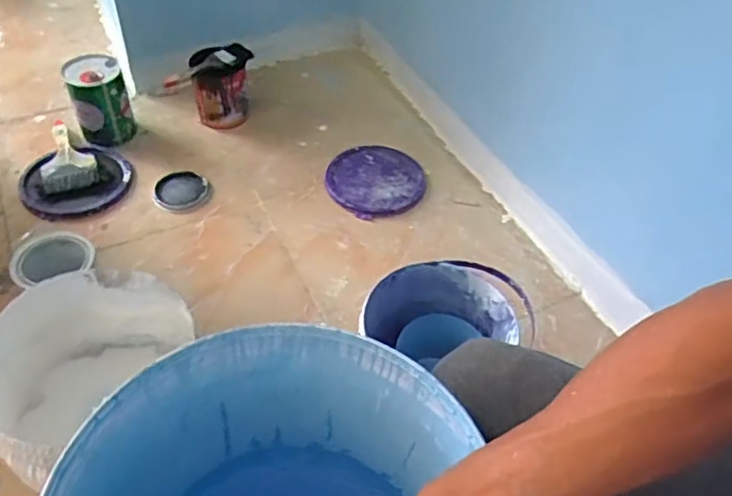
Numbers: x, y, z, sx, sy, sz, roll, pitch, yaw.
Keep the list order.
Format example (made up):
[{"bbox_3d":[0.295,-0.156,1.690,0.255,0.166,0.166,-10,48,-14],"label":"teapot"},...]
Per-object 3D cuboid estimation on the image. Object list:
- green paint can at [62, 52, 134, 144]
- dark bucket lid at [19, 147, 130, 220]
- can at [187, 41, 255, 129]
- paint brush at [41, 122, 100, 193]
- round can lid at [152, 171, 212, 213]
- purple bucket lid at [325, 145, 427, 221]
[{"bbox_3d":[-0.483,-0.268,1.117,0.096,0.130,0.100,-20,54,-21],"label":"green paint can"},{"bbox_3d":[-0.505,-0.117,1.071,0.180,0.028,0.175,3,49,-3],"label":"dark bucket lid"},{"bbox_3d":[-0.274,-0.306,1.173,0.107,0.129,0.090,-2,49,-7],"label":"can"},{"bbox_3d":[-0.535,-0.164,1.093,0.089,0.025,0.196,-17,53,-19],"label":"paint brush"},{"bbox_3d":[-0.324,-0.102,1.077,0.096,0.013,0.090,3,49,-3],"label":"round can lid"},{"bbox_3d":[0.017,-0.128,1.126,0.180,0.011,0.179,3,49,-3],"label":"purple bucket lid"}]

